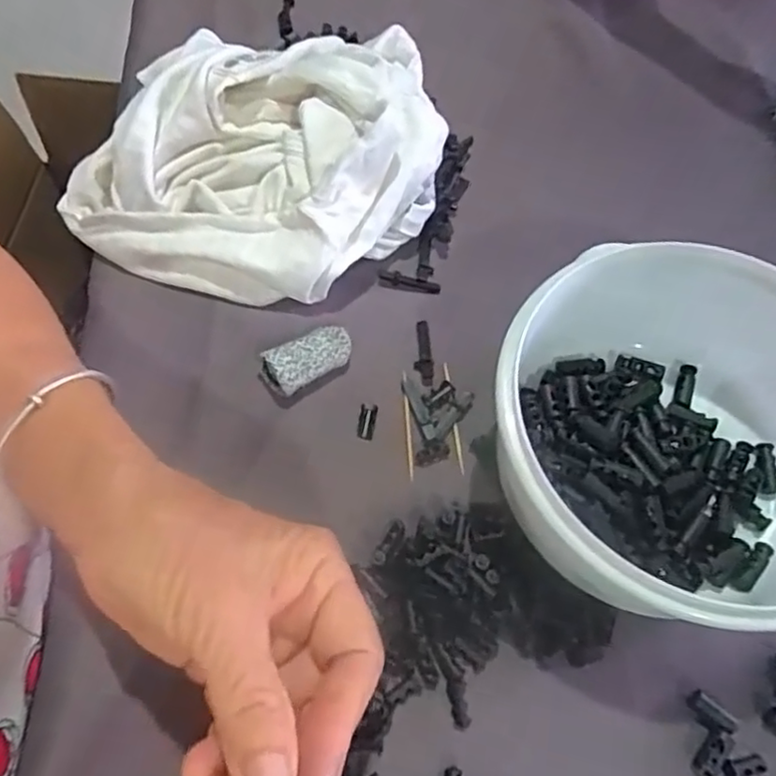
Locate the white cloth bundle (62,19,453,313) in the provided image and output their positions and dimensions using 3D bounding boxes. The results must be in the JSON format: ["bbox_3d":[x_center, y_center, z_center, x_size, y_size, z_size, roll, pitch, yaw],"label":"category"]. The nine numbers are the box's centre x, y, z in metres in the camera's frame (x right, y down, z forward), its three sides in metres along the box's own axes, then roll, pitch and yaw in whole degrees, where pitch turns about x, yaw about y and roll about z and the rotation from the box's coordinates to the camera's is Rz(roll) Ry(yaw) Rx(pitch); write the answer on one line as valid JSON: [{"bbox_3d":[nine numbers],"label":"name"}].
[{"bbox_3d":[-0.072,-0.134,0.370,0.197,0.063,0.162,14,64,6],"label":"white cloth bundle"}]

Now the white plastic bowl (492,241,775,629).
[{"bbox_3d":[0.121,0.021,0.286,0.156,0.076,0.153,0,63,-1],"label":"white plastic bowl"}]

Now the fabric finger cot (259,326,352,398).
[{"bbox_3d":[-0.041,-0.015,0.335,0.047,0.018,0.023,-33,68,-16],"label":"fabric finger cot"}]

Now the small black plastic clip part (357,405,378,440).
[{"bbox_3d":[-0.011,0.017,0.328,0.008,0.004,0.018,9,63,4],"label":"small black plastic clip part"}]

